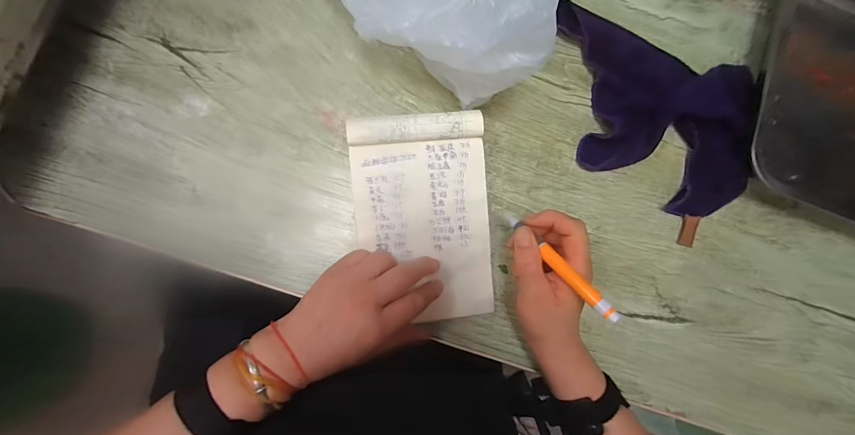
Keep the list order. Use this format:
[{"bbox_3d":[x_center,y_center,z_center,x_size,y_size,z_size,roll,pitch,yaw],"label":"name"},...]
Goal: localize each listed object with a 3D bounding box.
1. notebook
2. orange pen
[{"bbox_3d":[-0.003,0.002,0.347,0.129,0.025,0.193,-5,88,-8],"label":"notebook"},{"bbox_3d":[0.109,0.037,0.302,0.013,0.008,0.120,-36,59,-8],"label":"orange pen"}]

